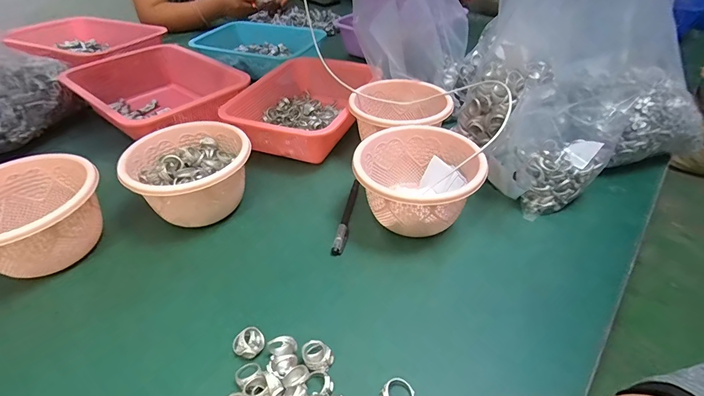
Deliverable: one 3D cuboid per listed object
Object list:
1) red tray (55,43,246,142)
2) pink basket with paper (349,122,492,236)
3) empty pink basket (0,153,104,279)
[{"bbox_3d":[-0.357,-0.189,0.698,0.232,0.099,0.286,-32,50,-31],"label":"red tray"},{"bbox_3d":[0.077,-0.017,0.457,0.142,0.083,0.138,-2,41,-2],"label":"pink basket with paper"},{"bbox_3d":[-0.351,0.022,0.414,0.130,0.078,0.140,21,45,23],"label":"empty pink basket"}]

